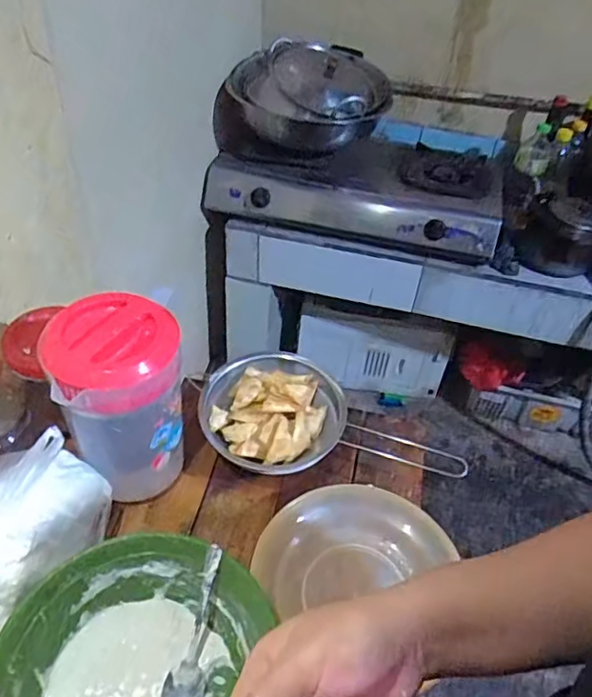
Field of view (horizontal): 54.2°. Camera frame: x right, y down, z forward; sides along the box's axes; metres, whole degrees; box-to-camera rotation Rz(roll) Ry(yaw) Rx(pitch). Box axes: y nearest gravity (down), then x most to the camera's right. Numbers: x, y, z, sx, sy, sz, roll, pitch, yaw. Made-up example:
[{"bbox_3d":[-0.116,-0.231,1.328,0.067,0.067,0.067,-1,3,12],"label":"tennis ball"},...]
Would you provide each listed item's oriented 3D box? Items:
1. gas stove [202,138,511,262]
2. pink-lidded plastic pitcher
[{"bbox_3d":[0.175,-0.464,1.532,0.748,0.146,0.442,10,44,5],"label":"gas stove"},{"bbox_3d":[-0.181,0.057,0.616,0.118,0.202,0.108,-3,45,-8],"label":"pink-lidded plastic pitcher"}]

